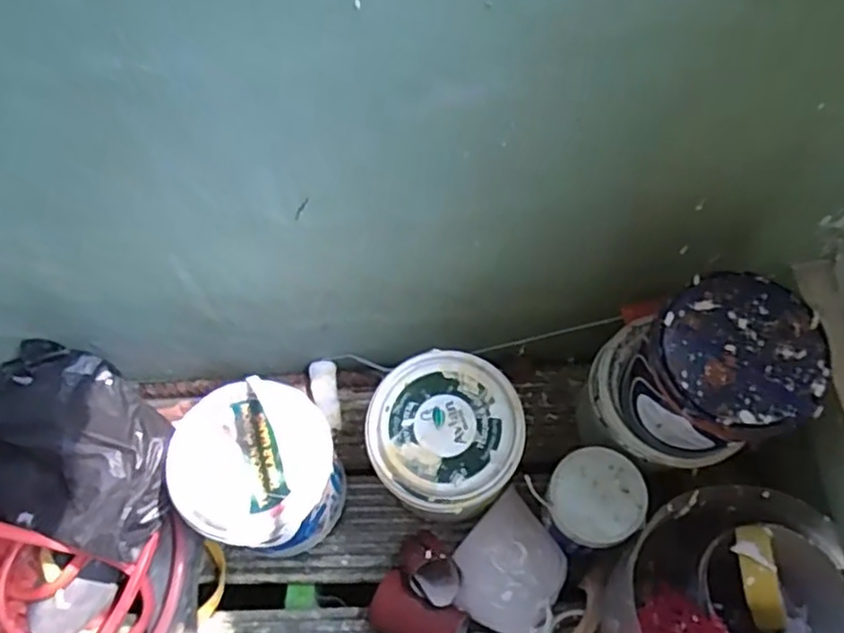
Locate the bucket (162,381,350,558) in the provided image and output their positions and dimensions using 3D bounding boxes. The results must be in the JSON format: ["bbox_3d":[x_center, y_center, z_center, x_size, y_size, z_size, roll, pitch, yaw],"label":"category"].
[{"bbox_3d":[-0.194,0.202,0.838,0.174,0.224,0.176,-1,60,1],"label":"bucket"}]

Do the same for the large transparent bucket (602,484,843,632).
[{"bbox_3d":[0.340,0.333,0.746,0.250,0.201,0.241,-1,60,1],"label":"large transparent bucket"}]

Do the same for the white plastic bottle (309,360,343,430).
[{"bbox_3d":[-0.137,0.114,0.982,0.039,0.036,0.102,-14,89,-7],"label":"white plastic bottle"}]

